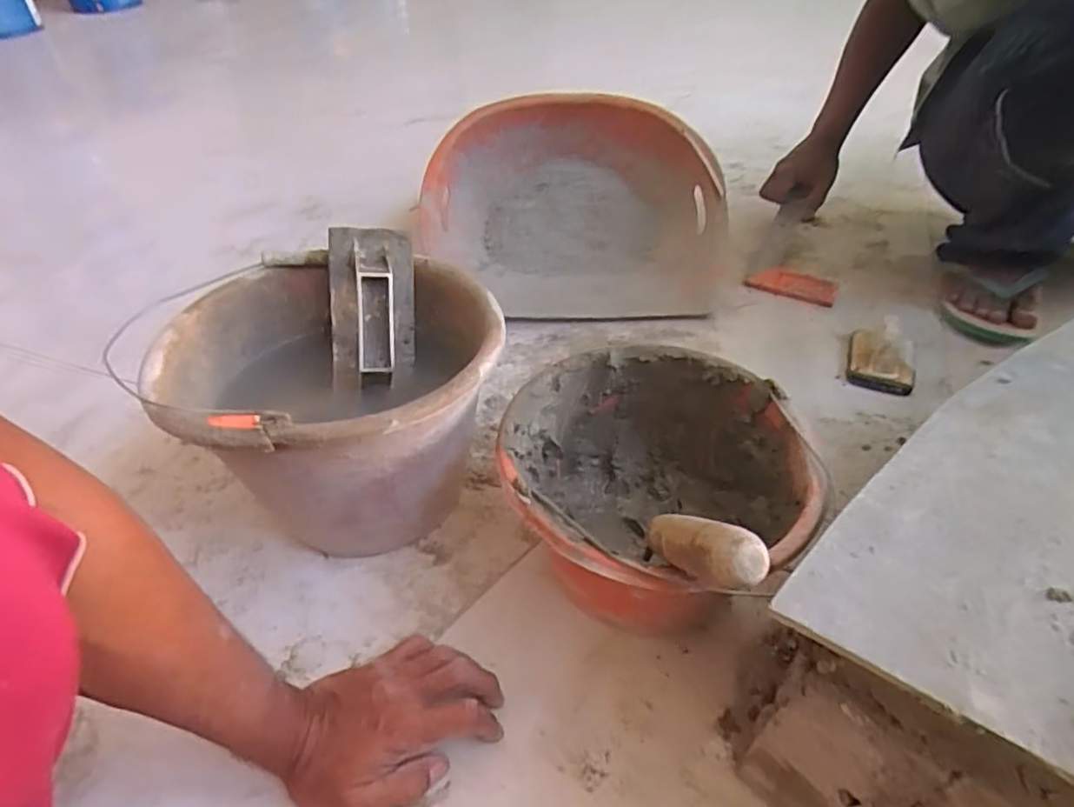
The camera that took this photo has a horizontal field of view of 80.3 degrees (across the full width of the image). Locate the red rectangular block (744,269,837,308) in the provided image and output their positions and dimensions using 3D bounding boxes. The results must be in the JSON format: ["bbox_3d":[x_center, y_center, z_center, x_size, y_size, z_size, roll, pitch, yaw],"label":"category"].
[{"bbox_3d":[0.361,-0.167,0.904,0.117,0.017,0.055,17,46,21],"label":"red rectangular block"}]

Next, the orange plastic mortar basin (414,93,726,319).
[{"bbox_3d":[0.049,-0.297,0.953,0.454,0.176,0.366,-1,42,3],"label":"orange plastic mortar basin"}]

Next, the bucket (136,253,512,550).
[{"bbox_3d":[-0.173,0.012,0.597,0.288,0.213,0.240,-4,42,0],"label":"bucket"}]

